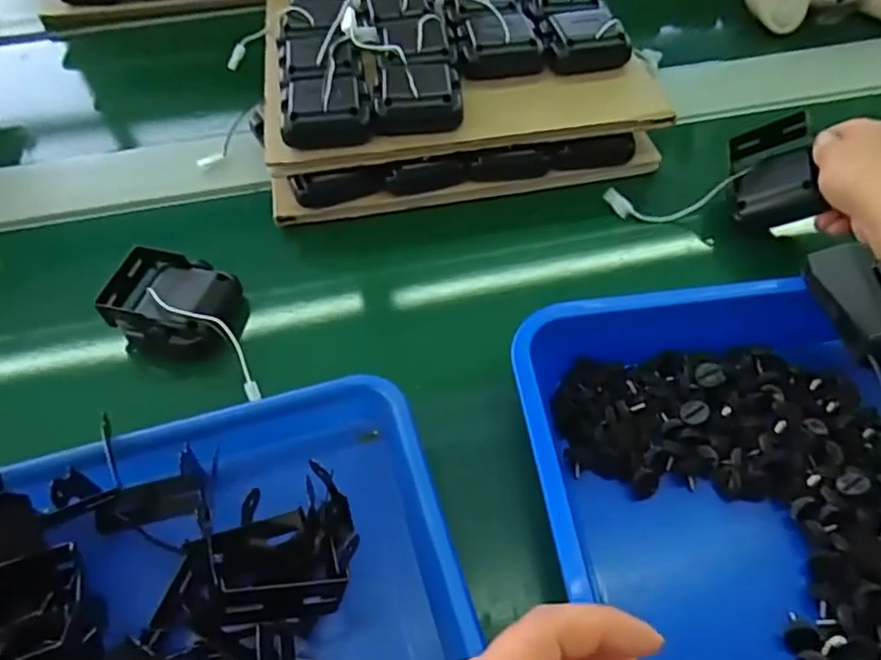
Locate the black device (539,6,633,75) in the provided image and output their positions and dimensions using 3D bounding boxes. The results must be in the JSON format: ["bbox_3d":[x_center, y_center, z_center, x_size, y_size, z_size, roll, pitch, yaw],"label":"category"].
[{"bbox_3d":[0.128,-0.260,0.577,0.069,0.031,0.069,-15,49,-4],"label":"black device"}]

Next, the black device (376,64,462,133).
[{"bbox_3d":[-0.018,-0.189,0.520,0.070,0.034,0.057,-7,51,-4],"label":"black device"}]

